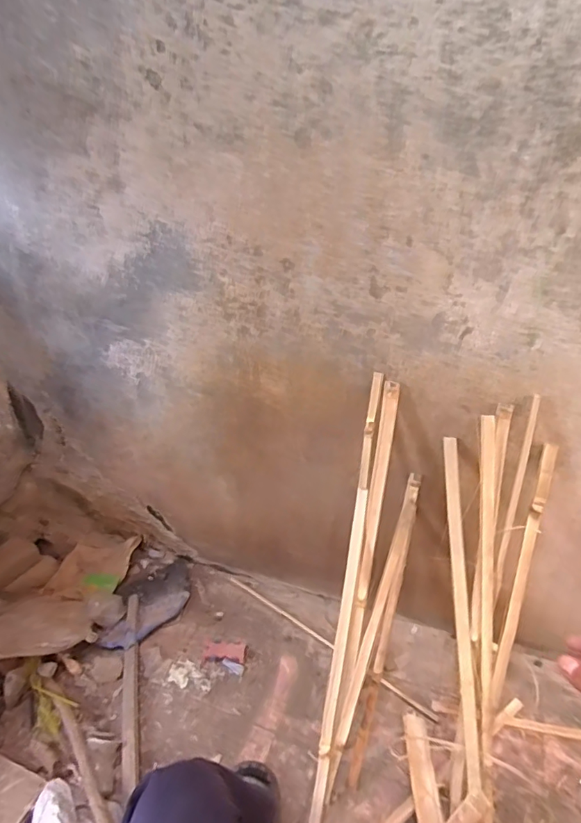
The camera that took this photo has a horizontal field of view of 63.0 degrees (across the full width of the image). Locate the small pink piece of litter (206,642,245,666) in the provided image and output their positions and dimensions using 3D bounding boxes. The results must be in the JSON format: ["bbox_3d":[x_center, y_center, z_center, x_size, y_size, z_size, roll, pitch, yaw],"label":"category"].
[{"bbox_3d":[-0.154,0.580,1.144,0.092,0.027,0.049,1,32,11],"label":"small pink piece of litter"}]

